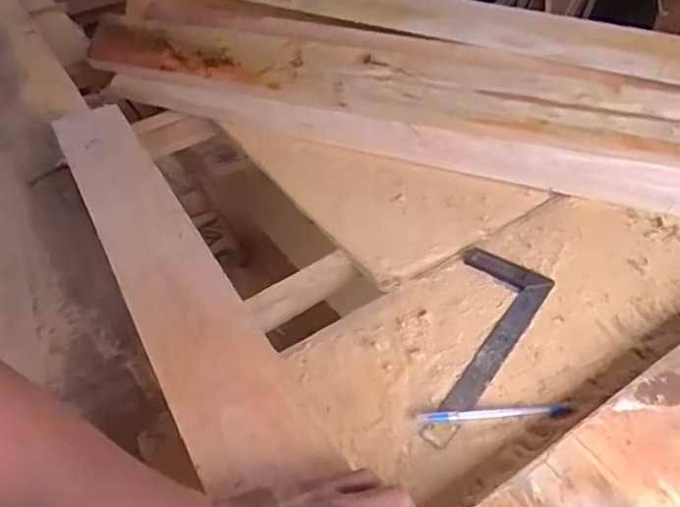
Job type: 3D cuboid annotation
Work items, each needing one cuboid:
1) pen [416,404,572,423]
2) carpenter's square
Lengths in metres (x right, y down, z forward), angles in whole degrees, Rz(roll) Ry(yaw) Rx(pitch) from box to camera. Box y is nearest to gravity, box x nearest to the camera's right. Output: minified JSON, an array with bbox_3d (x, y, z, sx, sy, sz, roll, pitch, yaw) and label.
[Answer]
[{"bbox_3d":[0.148,0.153,0.554,0.146,0.004,0.014,-2,45,-1],"label":"pen"},{"bbox_3d":[0.135,0.087,0.622,0.100,0.006,0.253,27,52,26],"label":"carpenter's square"}]

